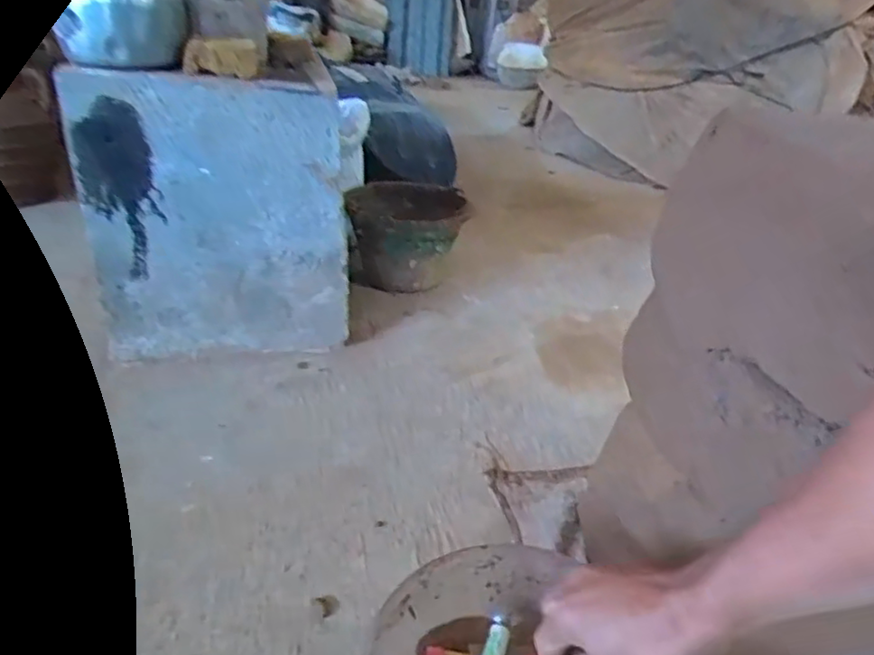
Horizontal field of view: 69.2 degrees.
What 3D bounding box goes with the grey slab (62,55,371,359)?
[{"bbox_3d":[-0.311,-0.140,0.947,0.371,0.418,0.043,-4,30,-13],"label":"grey slab"}]

